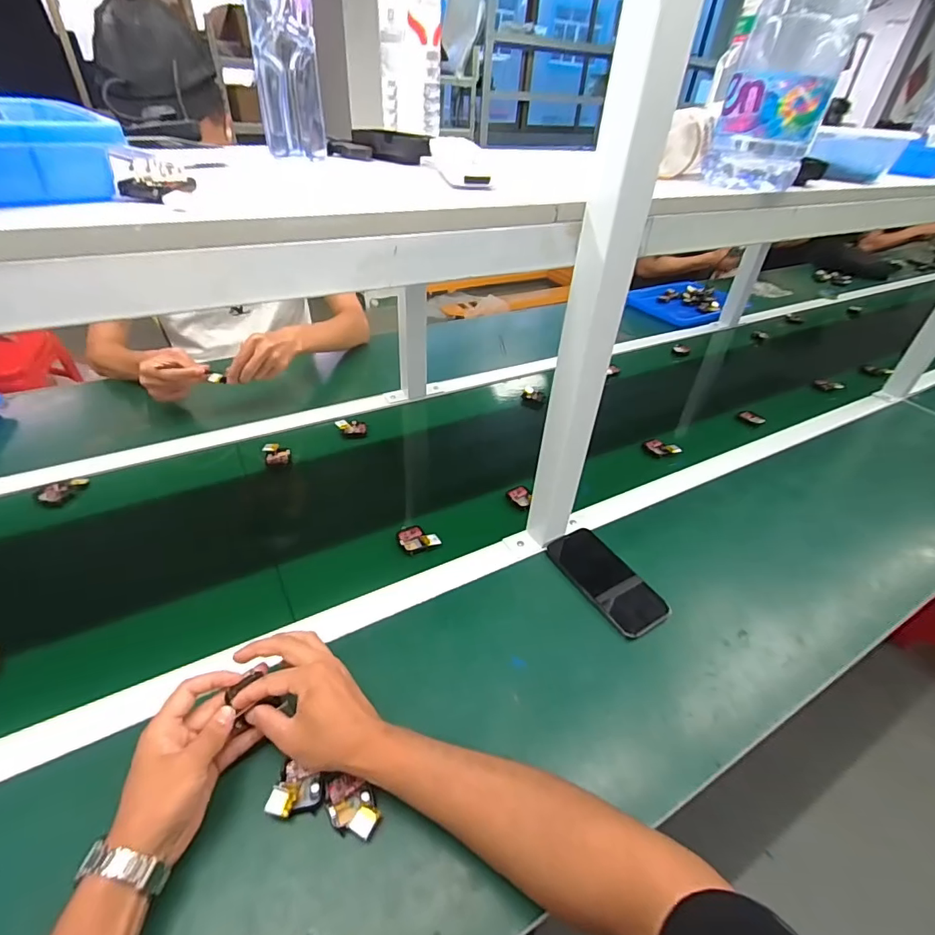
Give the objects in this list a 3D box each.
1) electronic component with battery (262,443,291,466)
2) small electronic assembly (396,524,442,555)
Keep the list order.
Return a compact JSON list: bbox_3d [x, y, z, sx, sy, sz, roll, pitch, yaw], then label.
[{"bbox_3d":[-0.311,-0.020,0.783,0.038,0.022,0.044,-16,43,-23],"label":"electronic component with battery"},{"bbox_3d":[-0.068,0.094,0.654,0.052,0.015,0.049,-12,41,-19],"label":"small electronic assembly"}]

